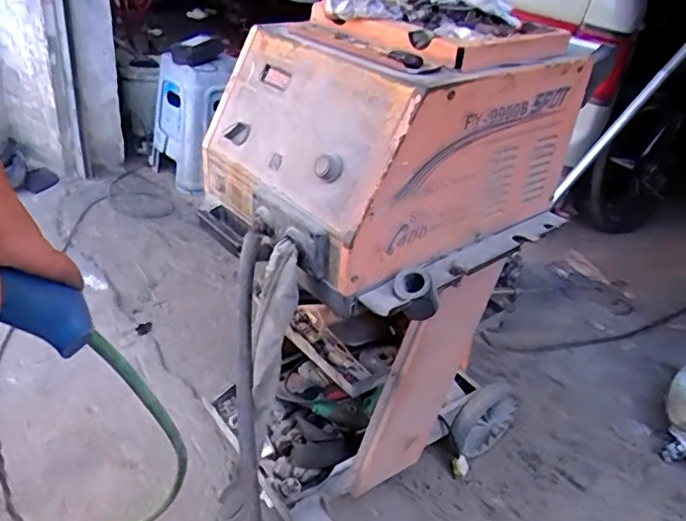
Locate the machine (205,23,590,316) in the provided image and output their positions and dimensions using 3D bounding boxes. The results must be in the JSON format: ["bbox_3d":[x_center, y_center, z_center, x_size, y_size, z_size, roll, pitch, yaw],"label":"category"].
[{"bbox_3d":[0.072,-0.213,0.946,0.484,0.303,0.387,-16,38,-35],"label":"machine"}]

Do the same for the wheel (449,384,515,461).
[{"bbox_3d":[0.310,0.350,1.287,0.194,0.155,0.052,-18,39,-37],"label":"wheel"}]

